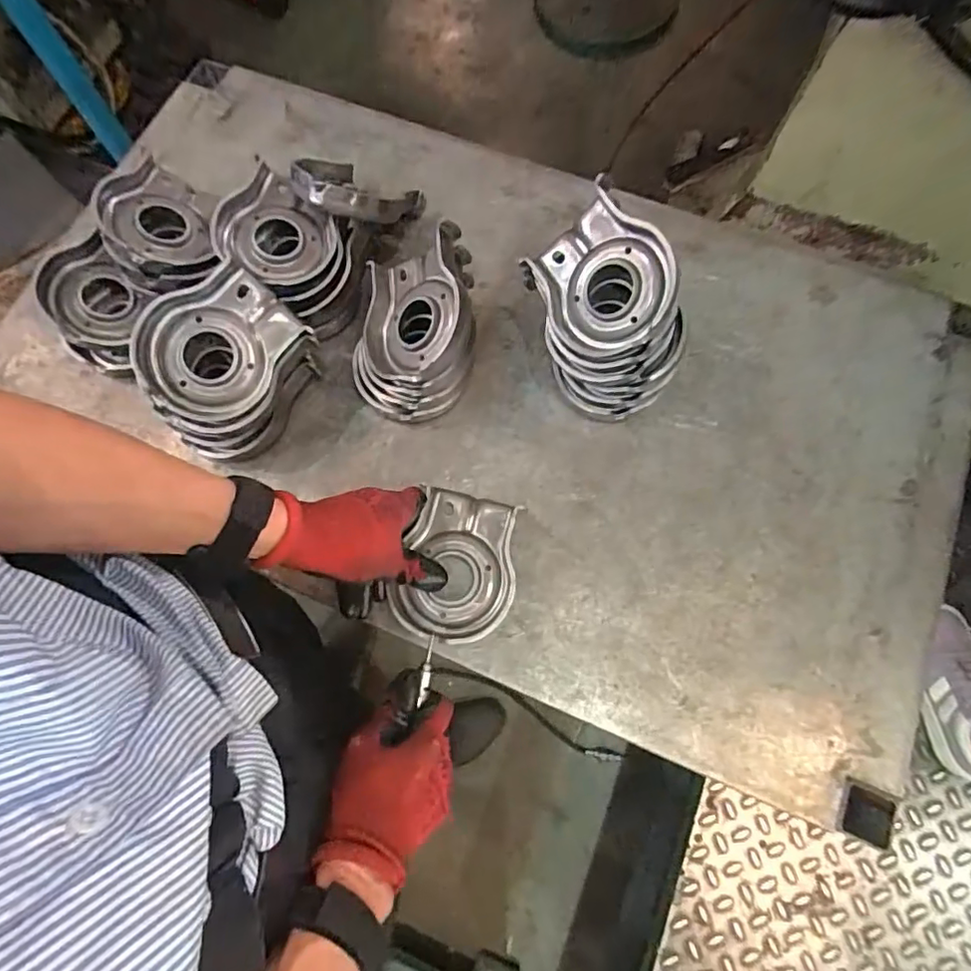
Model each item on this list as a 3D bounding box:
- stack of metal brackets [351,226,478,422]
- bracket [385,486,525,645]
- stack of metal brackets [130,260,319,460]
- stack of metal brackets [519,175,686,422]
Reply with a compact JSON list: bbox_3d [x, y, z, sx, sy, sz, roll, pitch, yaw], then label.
[{"bbox_3d":[-0.065,-0.138,0.501,0.107,0.098,0.140,0,72,0],"label":"stack of metal brackets"},{"bbox_3d":[-0.021,0.067,0.467,0.090,0.026,0.121,15,73,5],"label":"bracket"},{"bbox_3d":[-0.220,-0.099,0.489,0.103,0.100,0.135,37,76,11],"label":"stack of metal brackets"},{"bbox_3d":[0.096,-0.142,0.486,0.092,0.126,0.151,-20,73,-6],"label":"stack of metal brackets"}]

